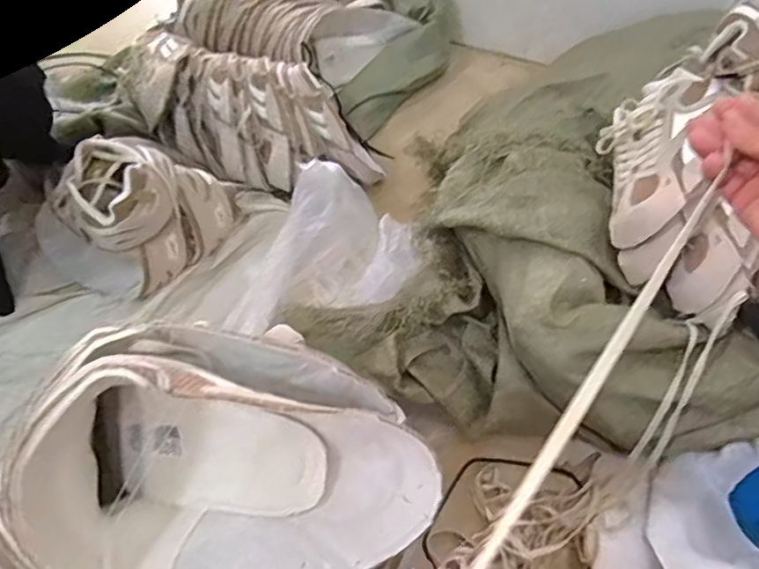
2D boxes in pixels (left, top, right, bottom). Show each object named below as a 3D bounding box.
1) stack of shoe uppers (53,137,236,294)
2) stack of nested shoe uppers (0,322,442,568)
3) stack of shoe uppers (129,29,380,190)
[{"bbox_3d":[-0.352,-0.122,0.896,0.145,0.202,0.198,33,65,21],"label":"stack of shoe uppers"},{"bbox_3d":[-0.087,0.103,0.361,0.233,0.113,0.158,-8,58,-2],"label":"stack of nested shoe uppers"},{"bbox_3d":[-0.245,-0.296,1.050,0.503,0.149,0.217,18,61,14],"label":"stack of shoe uppers"}]

